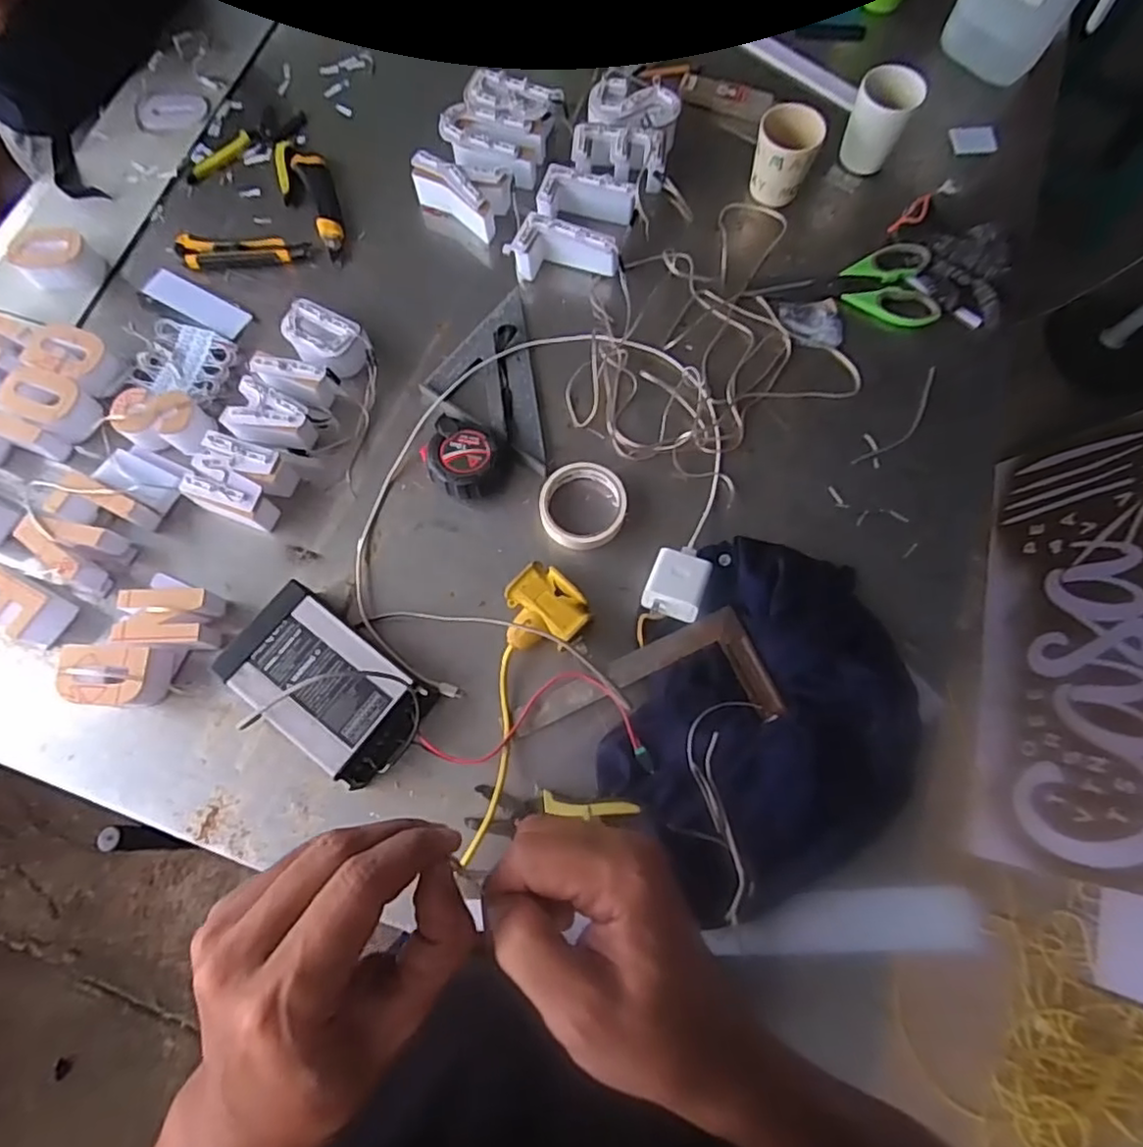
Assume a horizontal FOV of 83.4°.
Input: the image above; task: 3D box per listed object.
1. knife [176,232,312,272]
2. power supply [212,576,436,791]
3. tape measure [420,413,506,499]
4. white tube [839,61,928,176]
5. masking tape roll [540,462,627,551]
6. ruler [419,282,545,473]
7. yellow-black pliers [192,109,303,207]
[{"bbox_3d":[-0.403,-0.392,0.783,0.155,0.012,0.045,1,74,0],"label":"knife"},{"bbox_3d":[-0.235,0.107,0.607,0.190,0.055,0.119,37,77,10],"label":"power supply"},{"bbox_3d":[-0.118,-0.122,0.681,0.092,0.029,0.078,31,76,8],"label":"tape measure"},{"bbox_3d":[0.379,-0.557,0.795,0.074,0.099,0.059,23,75,6],"label":"white tube"},{"bbox_3d":[0.012,-0.073,0.672,0.089,0.016,0.096,0,74,0],"label":"masking tape roll"},{"bbox_3d":[-0.102,-0.217,0.725,0.119,0.019,0.228,-8,74,-3],"label":"ruler"},{"bbox_3d":[-0.419,-0.537,0.826,0.135,0.017,0.162,-3,74,-1],"label":"yellow-black pliers"}]

